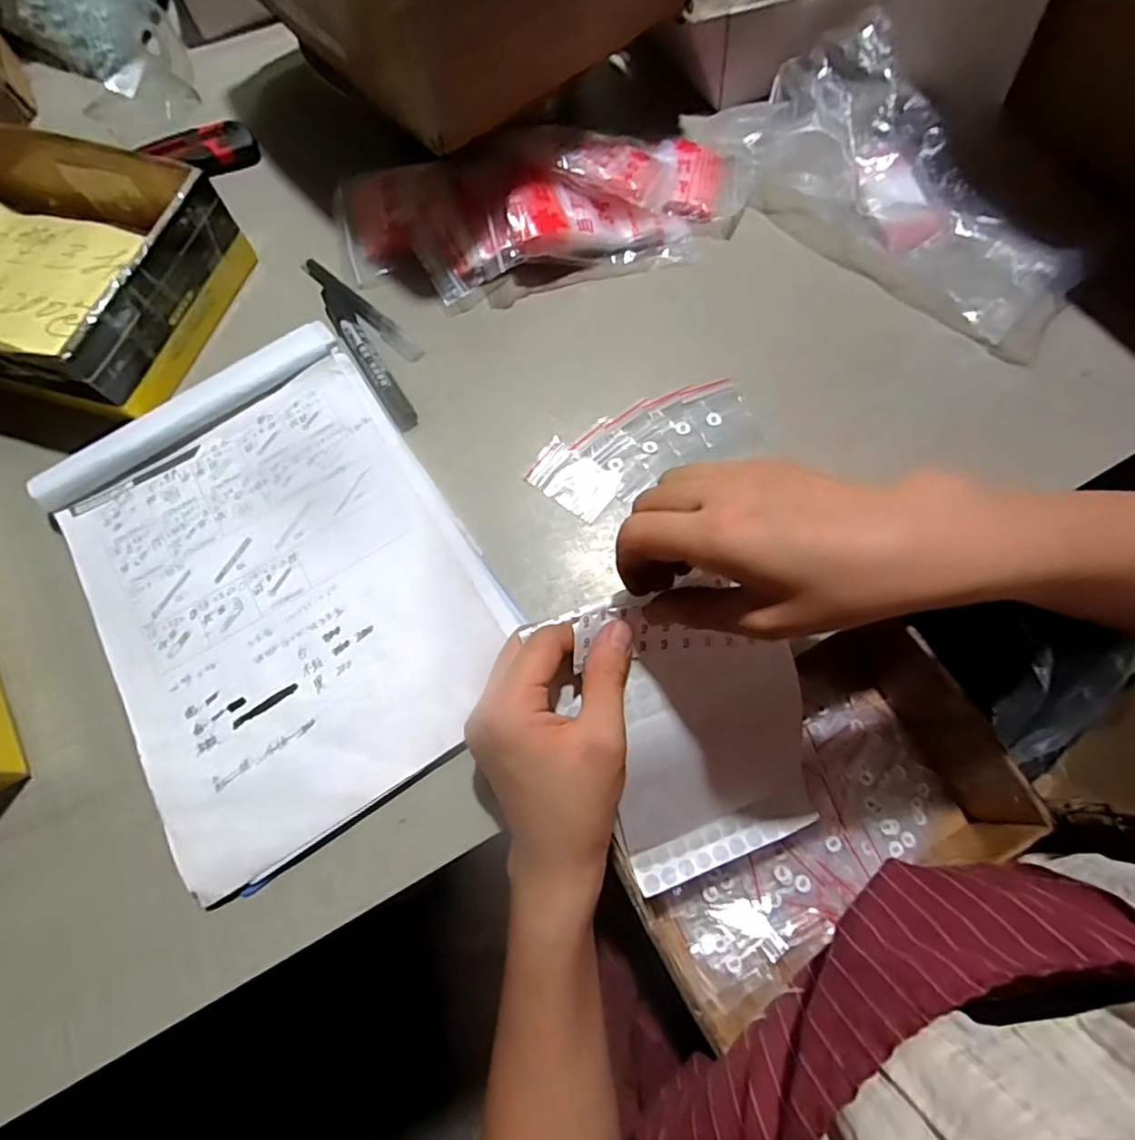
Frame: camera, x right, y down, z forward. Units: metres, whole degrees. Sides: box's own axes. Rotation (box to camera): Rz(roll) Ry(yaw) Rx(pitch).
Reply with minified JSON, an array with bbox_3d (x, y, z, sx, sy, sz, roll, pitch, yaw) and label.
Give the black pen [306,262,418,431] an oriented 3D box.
[{"bbox_3d":[-0.160,-0.202,0.460,0.133,0.008,0.015,41,77,14],"label":"black pen"}]

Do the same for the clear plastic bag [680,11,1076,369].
[{"bbox_3d":[0.235,-0.285,0.450,0.158,0.049,0.313,-28,72,-7],"label":"clear plastic bag"}]

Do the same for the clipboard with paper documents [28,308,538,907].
[{"bbox_3d":[-0.183,0.002,0.380,0.223,0.016,0.310,-33,73,-9],"label":"clipboard with paper documents"}]

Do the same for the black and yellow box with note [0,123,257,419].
[{"bbox_3d":[-0.396,-0.230,0.439,0.255,0.062,0.184,17,72,8],"label":"black and yellow box with note"}]

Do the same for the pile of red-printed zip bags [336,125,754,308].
[{"bbox_3d":[-0.016,-0.290,0.464,0.318,0.042,0.128,-11,71,-2],"label":"pile of red-printed zip bags"}]

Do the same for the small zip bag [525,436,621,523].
[{"bbox_3d":[0.003,-0.061,0.404,0.058,0.004,0.039,34,75,13],"label":"small zip bag"}]

